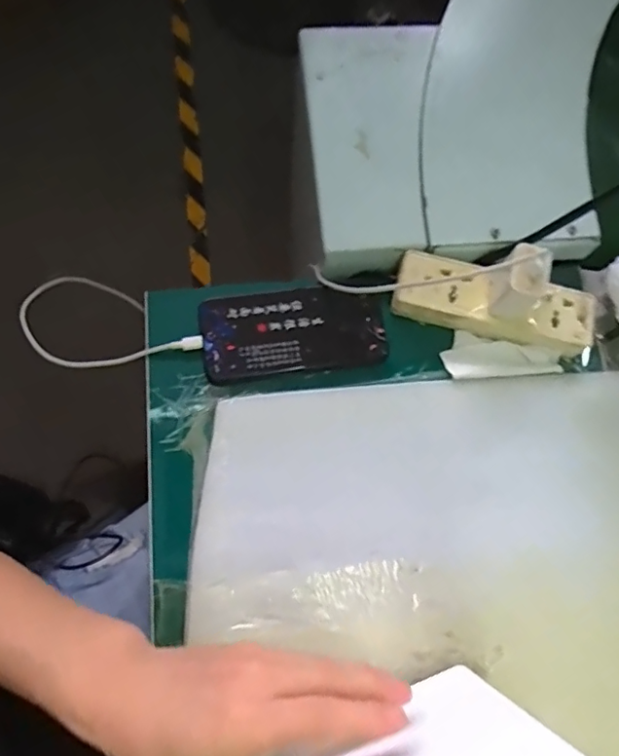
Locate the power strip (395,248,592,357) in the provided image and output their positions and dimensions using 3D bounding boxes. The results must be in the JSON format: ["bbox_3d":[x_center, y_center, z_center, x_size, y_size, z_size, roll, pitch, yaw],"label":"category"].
[{"bbox_3d":[0.159,-0.066,0.462,0.168,0.022,0.056,14,74,3],"label":"power strip"}]

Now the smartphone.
[{"bbox_3d":[-0.015,-0.042,0.463,0.153,0.005,0.075,-8,75,-6],"label":"smartphone"}]

